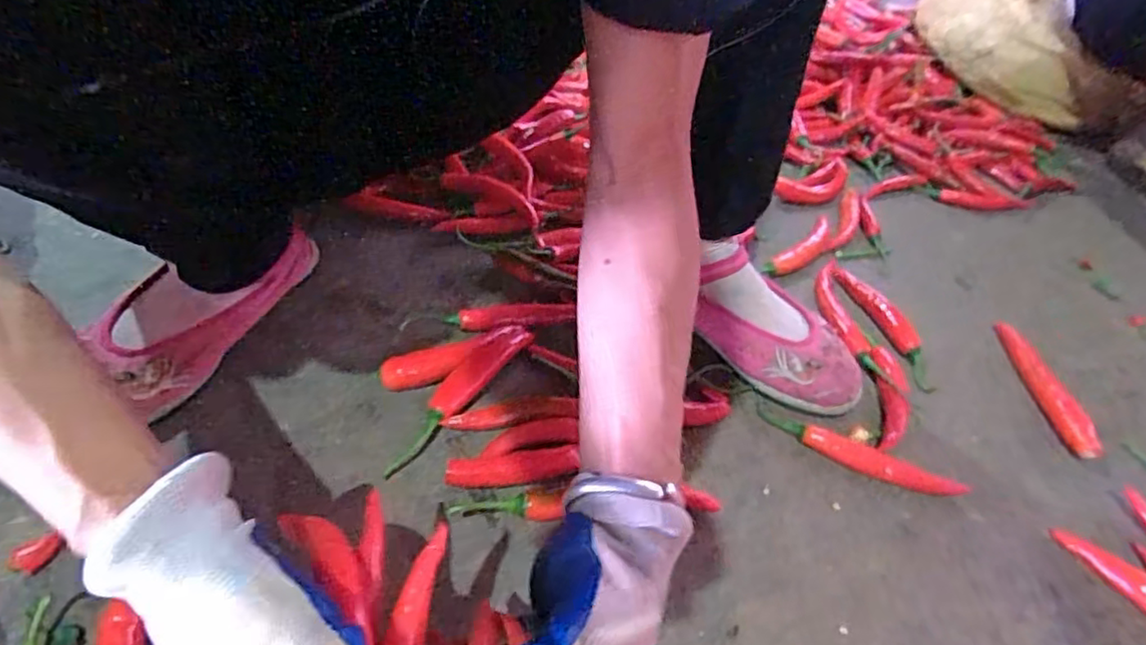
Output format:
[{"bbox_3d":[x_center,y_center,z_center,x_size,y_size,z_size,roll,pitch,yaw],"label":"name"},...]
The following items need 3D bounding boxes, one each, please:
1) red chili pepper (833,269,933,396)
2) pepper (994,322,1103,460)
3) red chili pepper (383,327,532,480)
[{"bbox_3d":[0.286,-0.003,0.583,0.023,0.024,0.140,-11,46,-20],"label":"red chili pepper"},{"bbox_3d":[0.395,0.050,0.536,0.022,0.022,0.149,9,42,2],"label":"pepper"},{"bbox_3d":[-0.083,0.052,0.466,0.026,0.017,0.149,26,45,19],"label":"red chili pepper"}]

